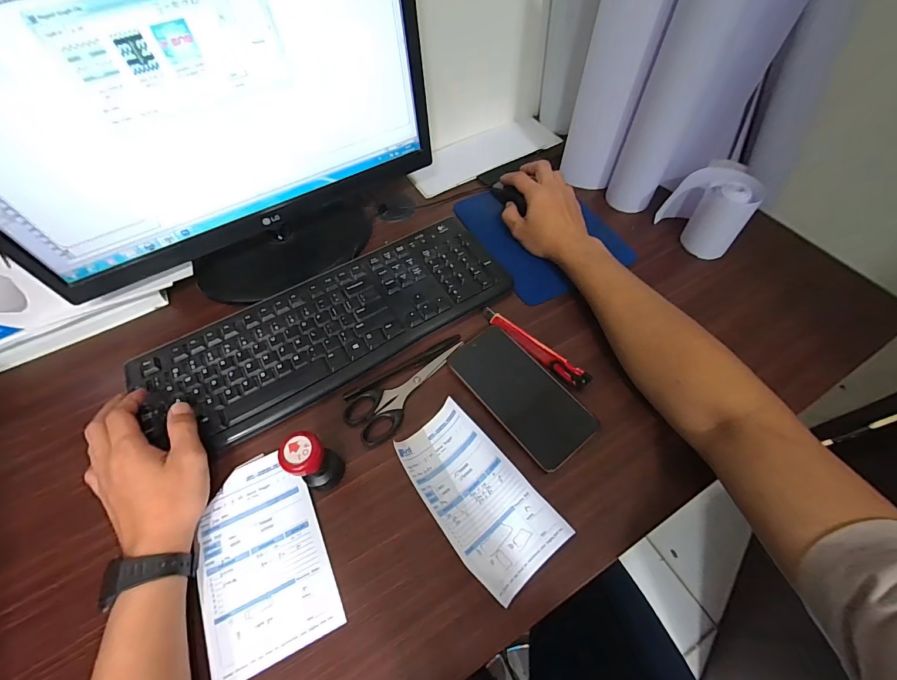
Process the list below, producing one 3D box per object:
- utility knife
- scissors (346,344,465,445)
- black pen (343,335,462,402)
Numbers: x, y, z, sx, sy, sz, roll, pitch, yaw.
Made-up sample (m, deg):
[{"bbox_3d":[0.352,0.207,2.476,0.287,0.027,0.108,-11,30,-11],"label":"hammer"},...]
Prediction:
[{"bbox_3d":[0.095,0.006,0.433,0.141,0.015,0.019,38,66,22],"label":"utility knife"},{"bbox_3d":[-0.039,0.053,0.420,0.150,0.010,0.056,-34,64,-18],"label":"scissors"},{"bbox_3d":[-0.048,0.031,0.431,0.144,0.006,0.013,-28,62,-15],"label":"black pen"}]

